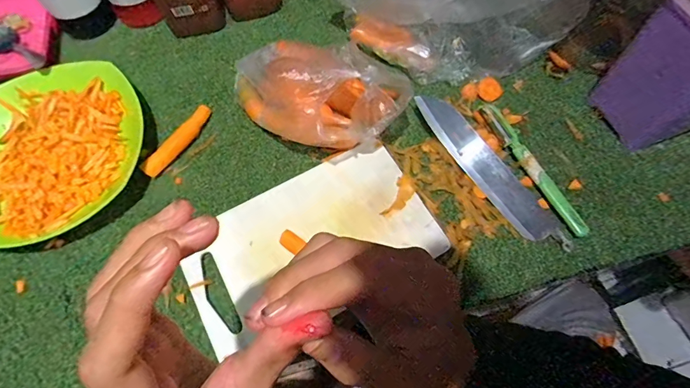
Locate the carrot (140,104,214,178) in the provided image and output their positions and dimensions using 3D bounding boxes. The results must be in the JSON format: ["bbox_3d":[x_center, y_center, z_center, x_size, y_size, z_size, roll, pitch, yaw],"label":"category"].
[{"bbox_3d":[-0.190,-0.062,0.456,0.019,0.014,0.102,32,70,13],"label":"carrot"}]

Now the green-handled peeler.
[{"bbox_3d":[0.202,-0.031,0.428,0.025,0.008,0.168,-22,68,-9],"label":"green-handled peeler"}]

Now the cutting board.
[{"bbox_3d":[-0.036,0.045,0.400,0.239,0.008,0.135,-27,69,-11],"label":"cutting board"}]

